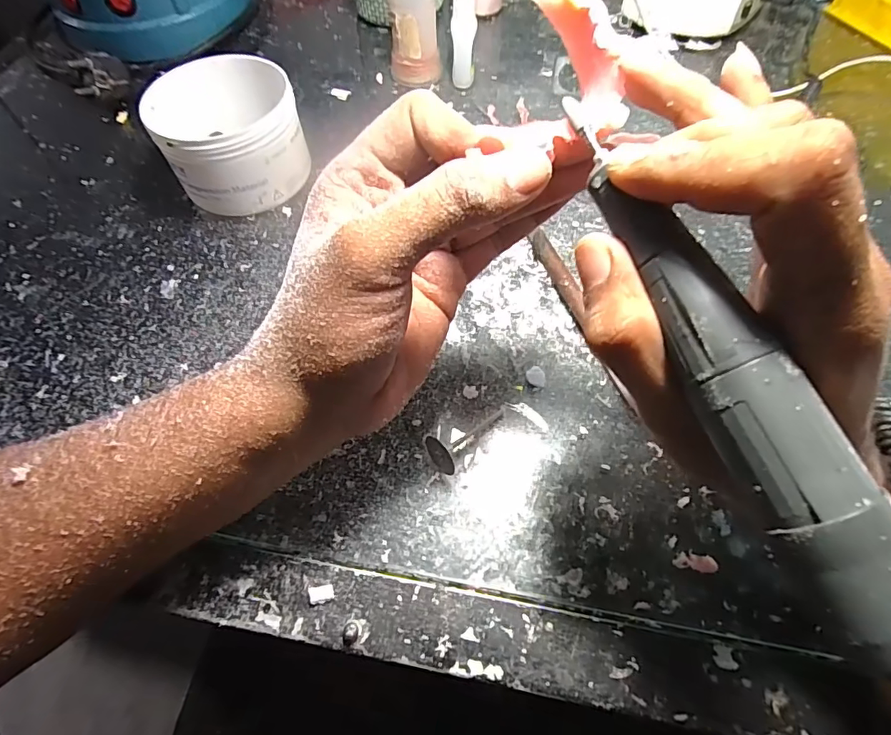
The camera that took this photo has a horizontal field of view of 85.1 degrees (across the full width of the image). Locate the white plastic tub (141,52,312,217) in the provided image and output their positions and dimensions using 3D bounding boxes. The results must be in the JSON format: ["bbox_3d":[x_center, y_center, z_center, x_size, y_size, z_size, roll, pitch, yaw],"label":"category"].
[{"bbox_3d":[-0.140,-0.152,0.325,0.087,0.067,0.099,-20,61,-10],"label":"white plastic tub"}]

